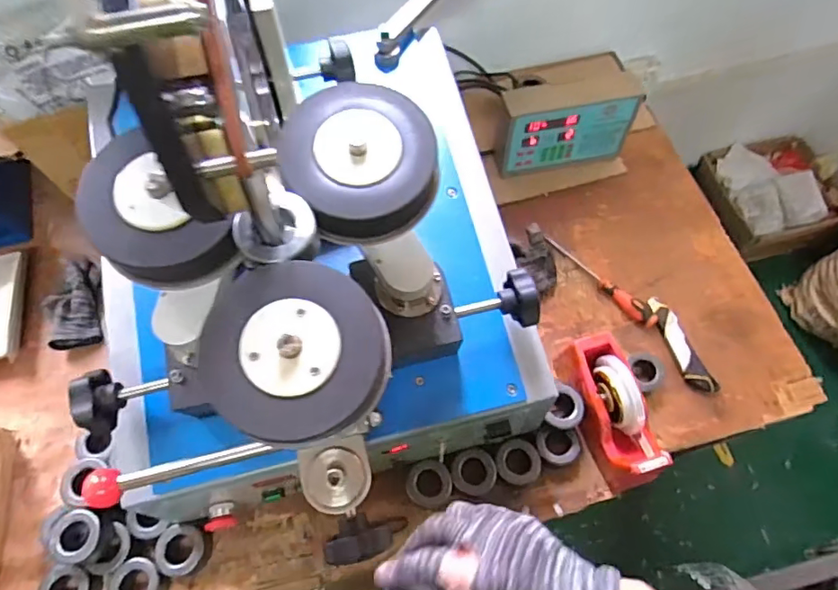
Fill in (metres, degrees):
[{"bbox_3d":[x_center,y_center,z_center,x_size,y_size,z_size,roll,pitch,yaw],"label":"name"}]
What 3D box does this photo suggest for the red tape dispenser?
[{"bbox_3d":[0.264,0.158,0.723,0.079,0.109,0.200,-18,65,-8],"label":"red tape dispenser"}]

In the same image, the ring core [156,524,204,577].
[{"bbox_3d":[-0.308,0.334,0.689,0.062,0.040,0.060,0,64,0],"label":"ring core"}]

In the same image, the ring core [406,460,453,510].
[{"bbox_3d":[0.014,0.252,0.702,0.060,0.017,0.058,0,64,0],"label":"ring core"}]

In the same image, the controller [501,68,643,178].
[{"bbox_3d":[0.252,-0.298,0.922,0.219,0.152,0.087,-9,64,-4],"label":"controller"}]

